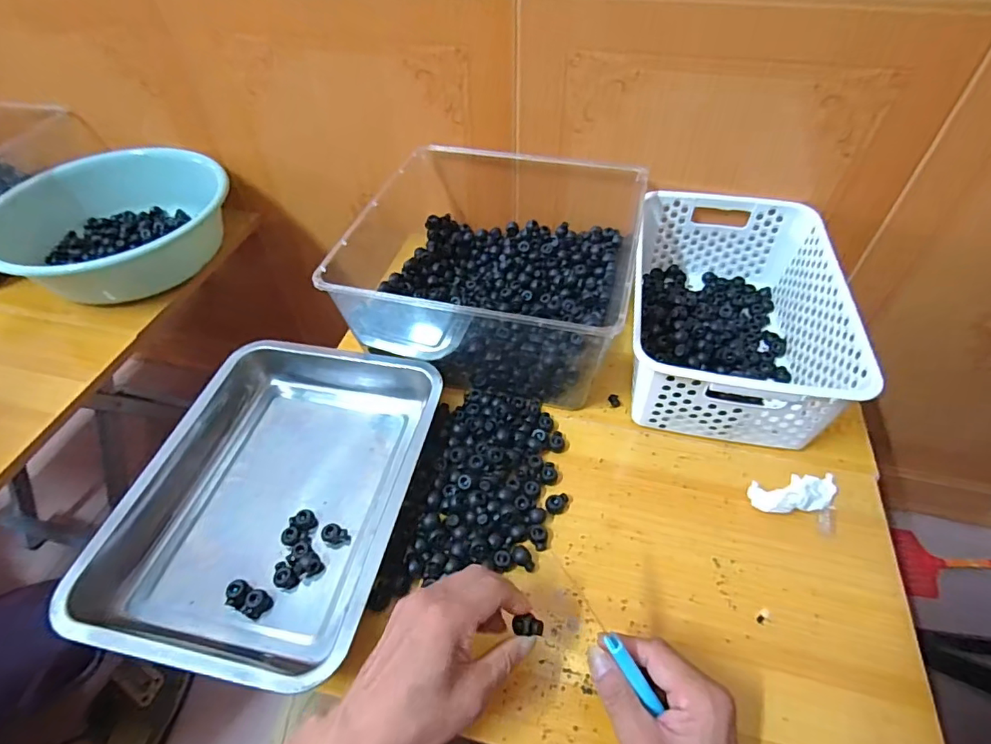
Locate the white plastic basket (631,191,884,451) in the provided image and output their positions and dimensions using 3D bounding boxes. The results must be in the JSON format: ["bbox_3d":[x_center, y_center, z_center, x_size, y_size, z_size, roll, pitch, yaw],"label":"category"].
[{"bbox_3d":[0.257,-0.069,0.569,0.202,0.106,0.297,10,52,10],"label":"white plastic basket"}]

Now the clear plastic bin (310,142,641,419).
[{"bbox_3d":[-0.006,-0.131,0.620,0.328,0.131,0.312,10,50,12],"label":"clear plastic bin"}]

